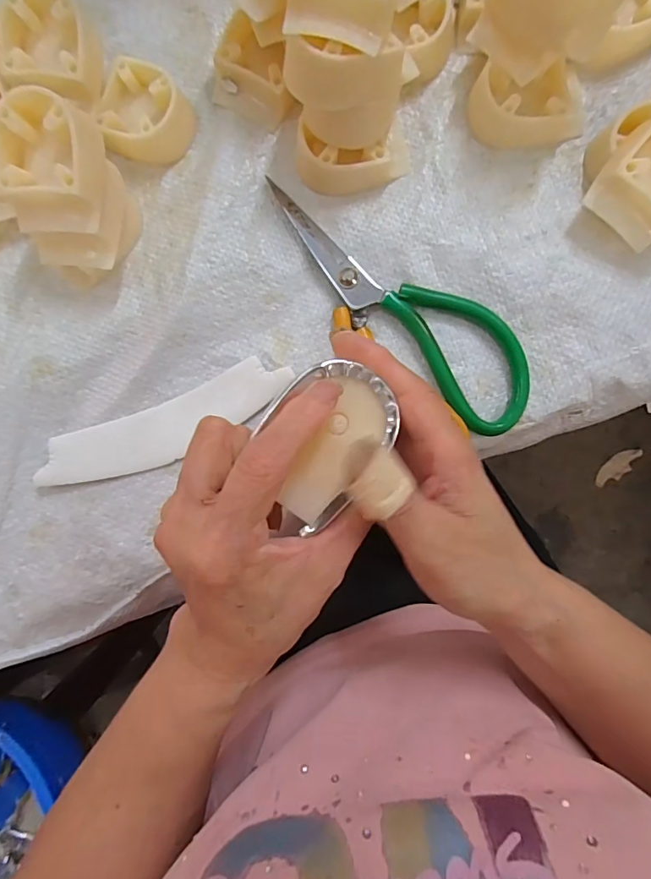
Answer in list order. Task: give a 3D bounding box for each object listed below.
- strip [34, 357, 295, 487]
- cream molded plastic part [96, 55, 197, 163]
[{"bbox_3d":[-0.093,-0.007,0.278,0.152,0.007,0.035,-22,86,2],"label":"strip"},{"bbox_3d":[-0.104,-0.192,0.280,0.049,0.019,0.052,10,88,4],"label":"cream molded plastic part"}]

